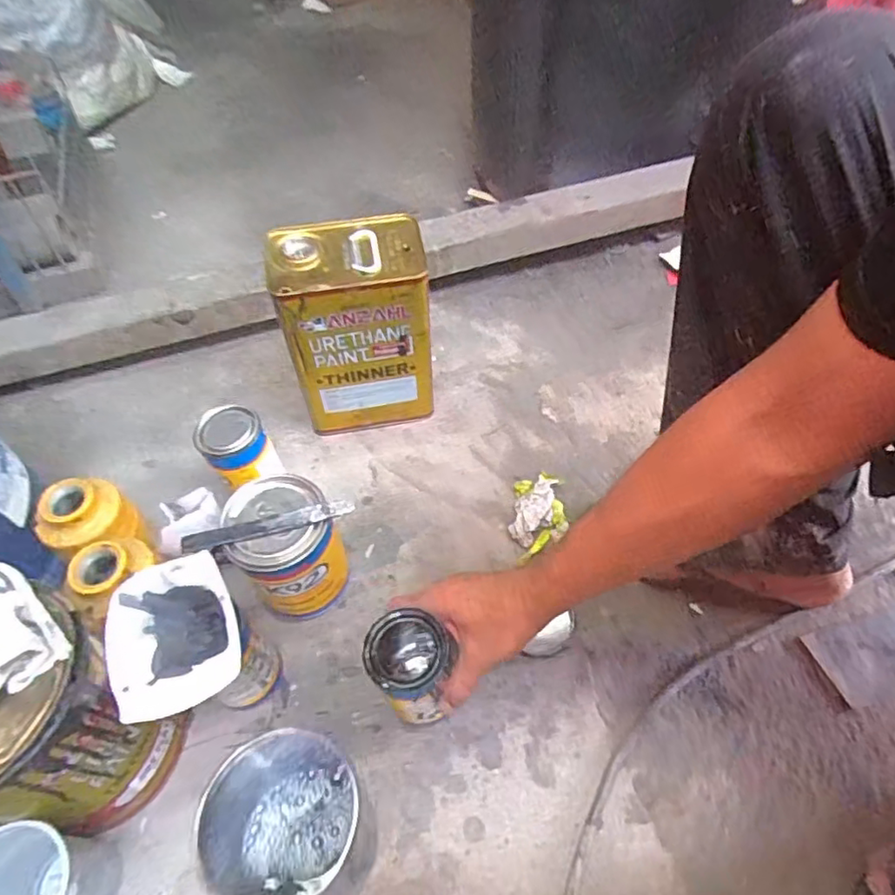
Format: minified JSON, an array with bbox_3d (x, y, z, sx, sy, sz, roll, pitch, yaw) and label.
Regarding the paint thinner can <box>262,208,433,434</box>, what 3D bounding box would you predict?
[{"bbox_3d":[-0.104,-0.134,0.750,0.160,0.254,0.104,-10,52,-2],"label":"paint thinner can"}]

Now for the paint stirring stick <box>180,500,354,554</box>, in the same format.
[{"bbox_3d":[-0.174,0.074,0.590,0.164,0.008,0.021,-15,53,-6],"label":"paint stirring stick"}]

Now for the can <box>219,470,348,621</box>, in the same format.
[{"bbox_3d":[-0.164,0.109,0.648,0.096,0.136,0.097,-3,52,3],"label":"can"}]

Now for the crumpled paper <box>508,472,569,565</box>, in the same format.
[{"bbox_3d":[0.105,0.074,0.719,0.066,0.027,0.099,-5,52,1],"label":"crumpled paper"}]

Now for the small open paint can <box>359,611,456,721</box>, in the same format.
[{"bbox_3d":[-0.035,0.197,0.549,0.072,0.075,0.076,8,55,9],"label":"small open paint can"}]

